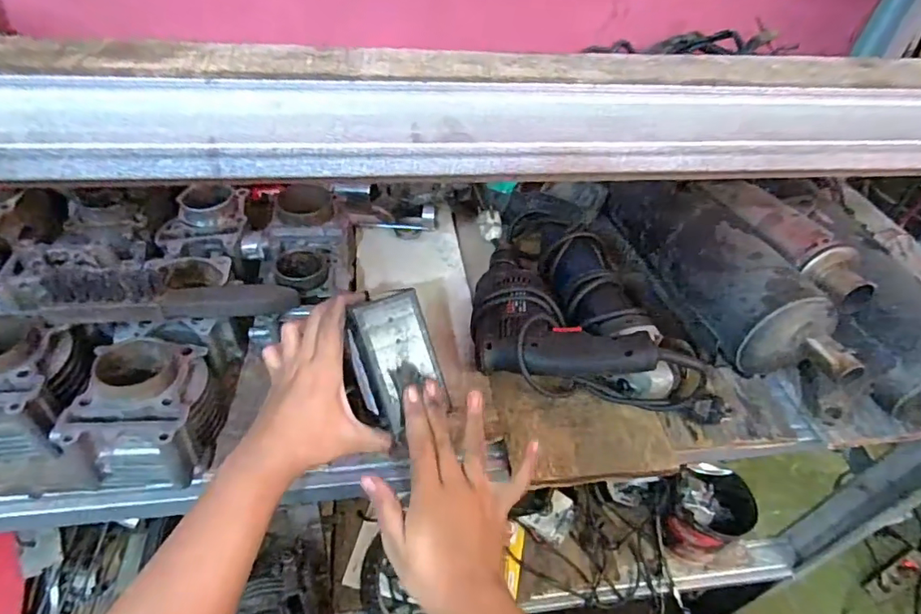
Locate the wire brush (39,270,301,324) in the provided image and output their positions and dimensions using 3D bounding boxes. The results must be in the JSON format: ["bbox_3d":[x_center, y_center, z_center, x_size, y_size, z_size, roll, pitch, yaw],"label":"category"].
[{"bbox_3d":[-0.290,-0.009,0.543,0.230,0.065,0.029,-4,48,-10],"label":"wire brush"}]

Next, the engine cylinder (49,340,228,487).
[{"bbox_3d":[-0.289,0.099,0.504,0.099,0.085,0.122,2,48,-4],"label":"engine cylinder"}]

